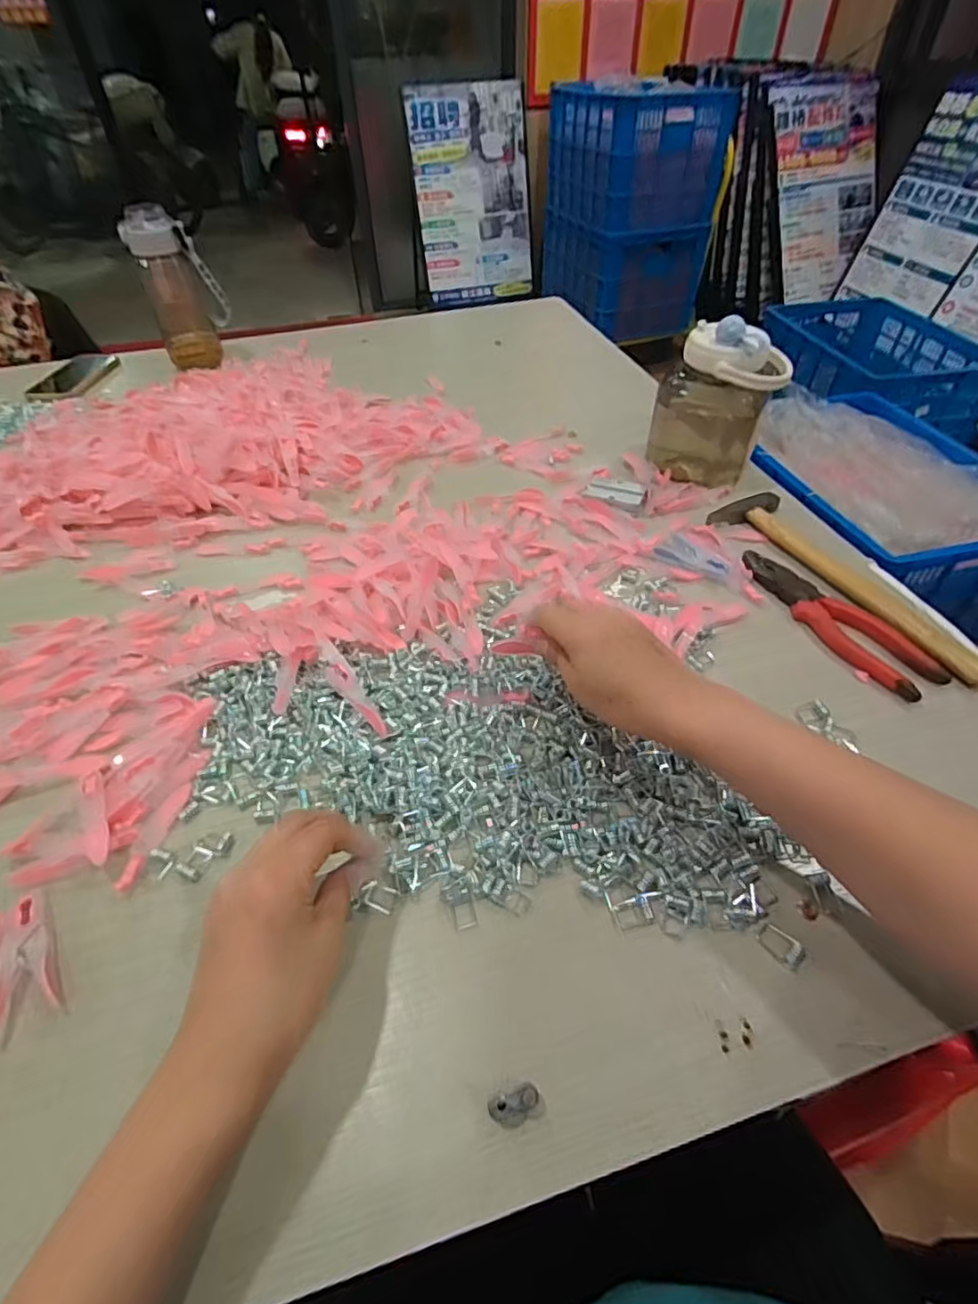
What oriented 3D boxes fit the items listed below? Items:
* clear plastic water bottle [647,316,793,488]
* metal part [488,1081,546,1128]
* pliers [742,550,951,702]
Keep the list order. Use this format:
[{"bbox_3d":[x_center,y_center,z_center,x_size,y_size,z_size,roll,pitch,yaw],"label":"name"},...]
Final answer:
[{"bbox_3d":[0.251,-0.276,0.638,0.112,0.155,0.088,22,52,22],"label":"clear plastic water bottle"},{"bbox_3d":[0.014,0.217,0.280,0.026,0.017,0.013,-14,48,-9],"label":"metal part"},{"bbox_3d":[0.296,-0.030,0.508,0.050,0.022,0.187,-20,49,-15],"label":"pliers"}]

